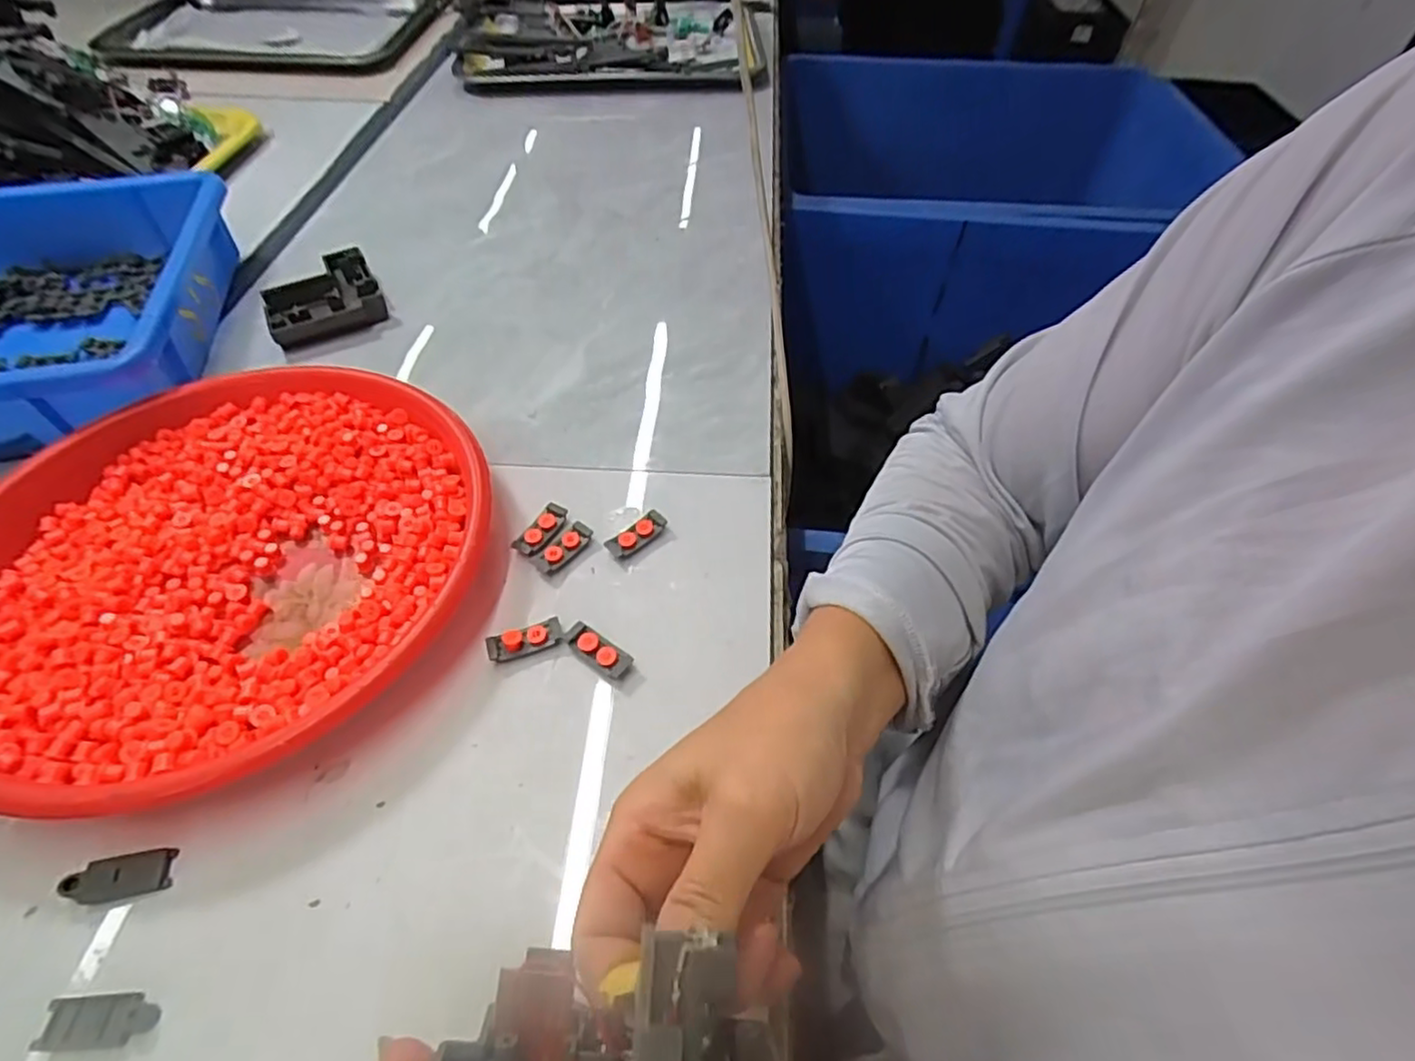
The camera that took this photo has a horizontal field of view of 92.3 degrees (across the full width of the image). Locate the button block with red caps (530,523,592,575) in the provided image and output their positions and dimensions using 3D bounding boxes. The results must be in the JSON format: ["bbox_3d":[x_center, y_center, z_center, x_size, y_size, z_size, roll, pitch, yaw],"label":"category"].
[{"bbox_3d":[-0.076,0.008,0.358,0.014,0.005,0.034,33,58,22],"label":"button block with red caps"}]

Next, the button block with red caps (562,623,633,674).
[{"bbox_3d":[-0.051,0.056,0.321,0.034,0.007,0.014,29,56,20],"label":"button block with red caps"}]

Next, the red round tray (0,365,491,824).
[{"bbox_3d":[-0.244,0.009,0.341,0.241,0.030,0.244,1,51,-1],"label":"red round tray"}]

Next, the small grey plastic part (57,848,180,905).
[{"bbox_3d":[-0.225,0.132,0.260,0.035,0.004,0.017,-3,50,-20],"label":"small grey plastic part"}]

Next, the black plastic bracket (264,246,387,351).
[{"bbox_3d":[-0.278,-0.170,0.491,0.074,0.021,0.074,-21,55,-17],"label":"black plastic bracket"}]

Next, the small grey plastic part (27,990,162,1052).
[{"bbox_3d":[-0.209,0.168,0.232,0.036,0.004,0.017,-2,52,-3],"label":"small grey plastic part"}]

